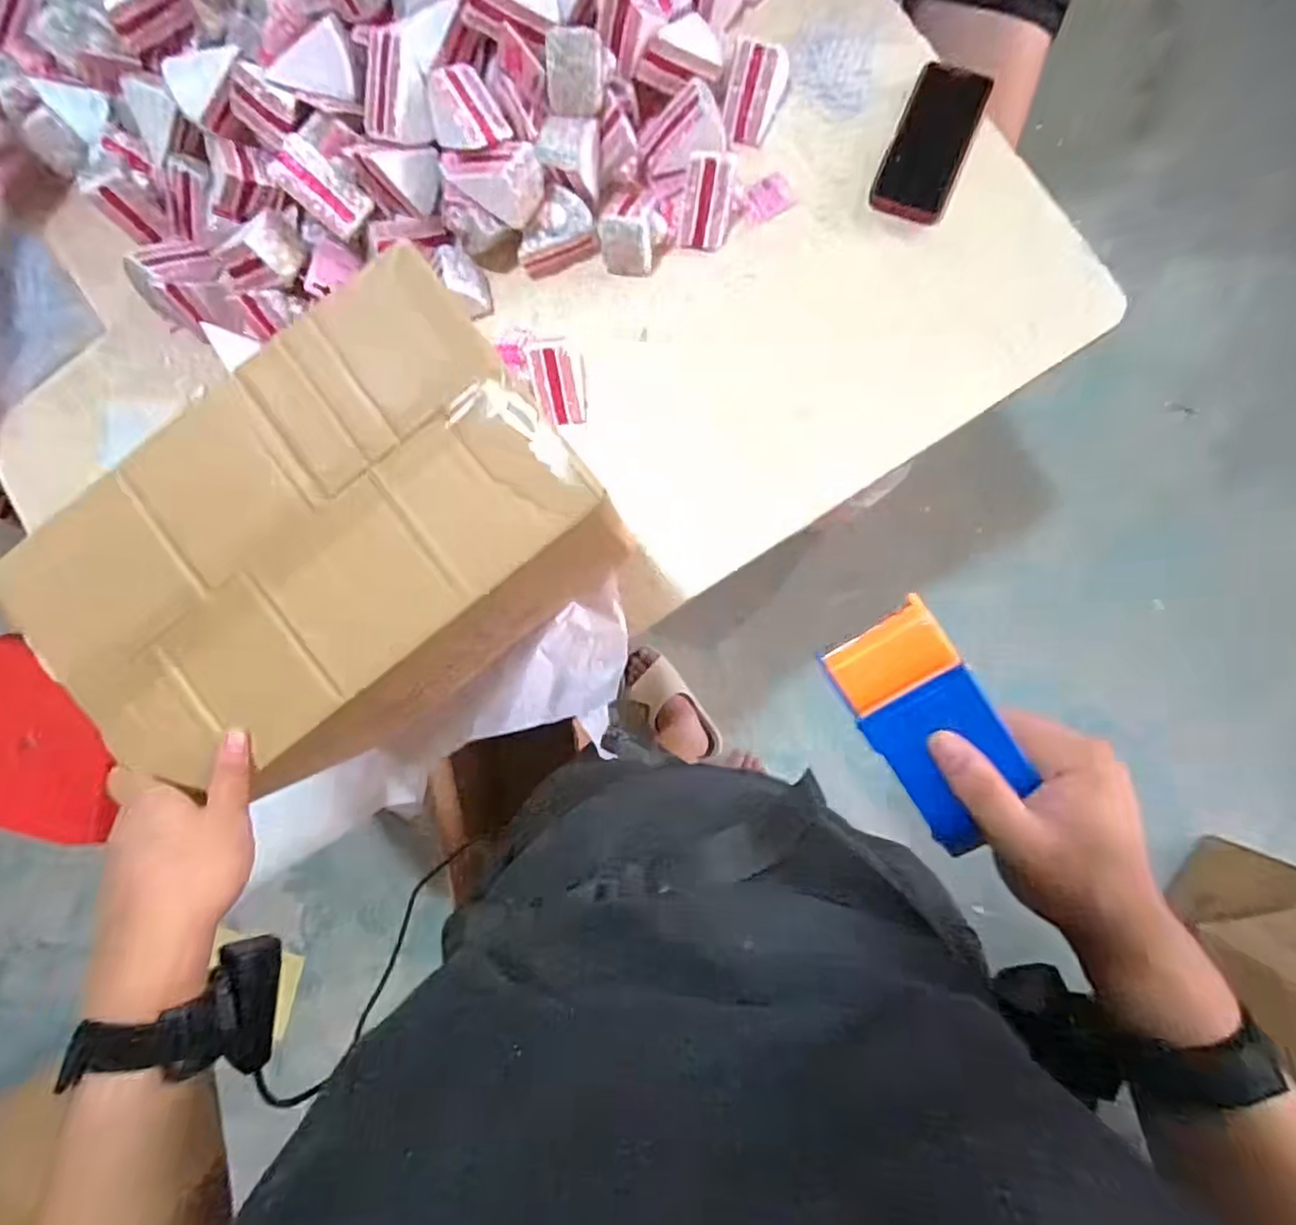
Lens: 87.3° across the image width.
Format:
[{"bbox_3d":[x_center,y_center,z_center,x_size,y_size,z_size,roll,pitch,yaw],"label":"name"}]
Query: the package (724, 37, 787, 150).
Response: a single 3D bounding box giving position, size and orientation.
[{"bbox_3d":[0.114,-0.575,0.753,0.072,0.053,0.091,8,128,-6],"label":"package"}]

